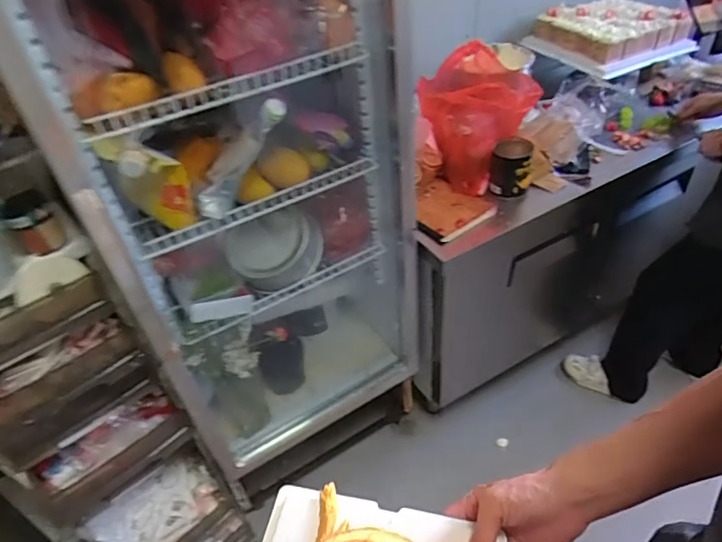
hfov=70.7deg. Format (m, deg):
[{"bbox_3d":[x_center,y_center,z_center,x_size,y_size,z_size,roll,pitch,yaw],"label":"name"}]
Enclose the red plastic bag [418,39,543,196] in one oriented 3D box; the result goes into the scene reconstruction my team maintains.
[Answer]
[{"bbox_3d":[0.291,-0.390,1.297,0.263,0.294,0.249,4,47,11],"label":"red plastic bag"}]

